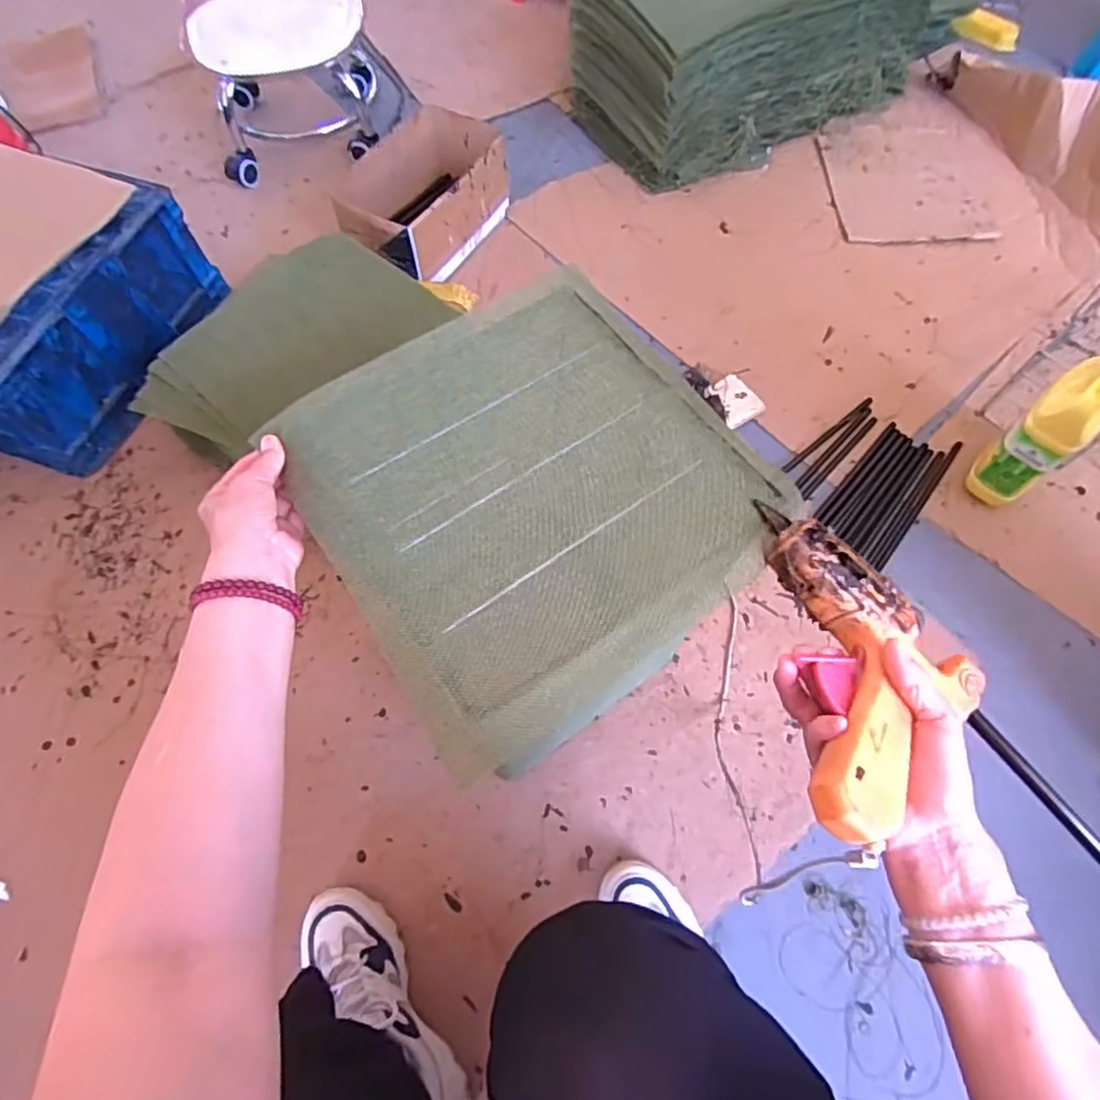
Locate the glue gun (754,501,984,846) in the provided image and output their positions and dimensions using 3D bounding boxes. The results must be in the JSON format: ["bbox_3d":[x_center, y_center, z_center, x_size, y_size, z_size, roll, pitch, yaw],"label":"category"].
[{"bbox_3d":[0.209,0.067,0.401,0.122,0.034,0.207,-1,59,1],"label":"glue gun"}]

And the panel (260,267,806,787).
[{"bbox_3d":[-0.018,-0.051,0.471,0.305,0.016,0.322,-35,70,-13],"label":"panel"}]

